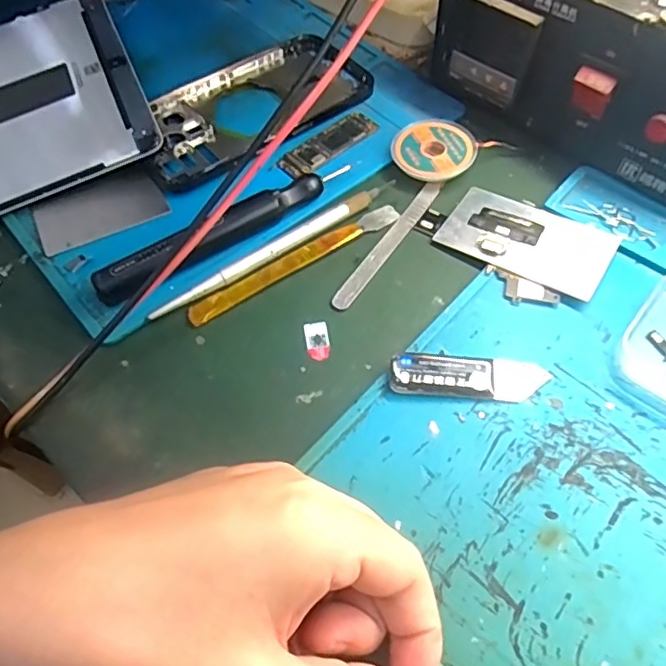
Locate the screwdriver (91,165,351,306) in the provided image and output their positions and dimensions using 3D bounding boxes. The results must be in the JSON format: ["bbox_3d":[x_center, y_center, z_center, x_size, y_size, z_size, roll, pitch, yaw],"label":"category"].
[{"bbox_3d":[-0.052,-0.052,0.289,0.136,0.020,0.017,-30,62,-14],"label":"screwdriver"}]

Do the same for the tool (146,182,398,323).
[{"bbox_3d":[-0.026,-0.044,0.294,0.142,0.006,0.008,-33,63,-16],"label":"tool"}]

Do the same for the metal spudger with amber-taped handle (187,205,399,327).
[{"bbox_3d":[-0.017,-0.037,0.292,0.120,0.004,0.010,-31,62,-15],"label":"metal spudger with amber-taped handle"}]

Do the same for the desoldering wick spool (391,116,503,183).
[{"bbox_3d":[0.058,-0.102,0.323,0.047,0.009,0.043,-1,59,2],"label":"desoldering wick spool"}]

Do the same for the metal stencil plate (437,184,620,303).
[{"bbox_3d":[0.096,-0.047,0.291,0.079,0.004,0.046,29,65,19],"label":"metal stencil plate"}]

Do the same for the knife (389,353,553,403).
[{"bbox_3d":[0.059,0.019,0.251,0.067,0.007,0.019,3,59,5],"label":"knife"}]

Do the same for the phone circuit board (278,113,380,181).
[{"bbox_3d":[-0.002,-0.108,0.332,0.061,0.004,0.020,-38,64,-18],"label":"phone circuit board"}]

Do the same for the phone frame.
[{"bbox_3d":[-0.048,-0.136,0.345,0.144,0.008,0.069,-34,63,-16],"label":"phone frame"}]

